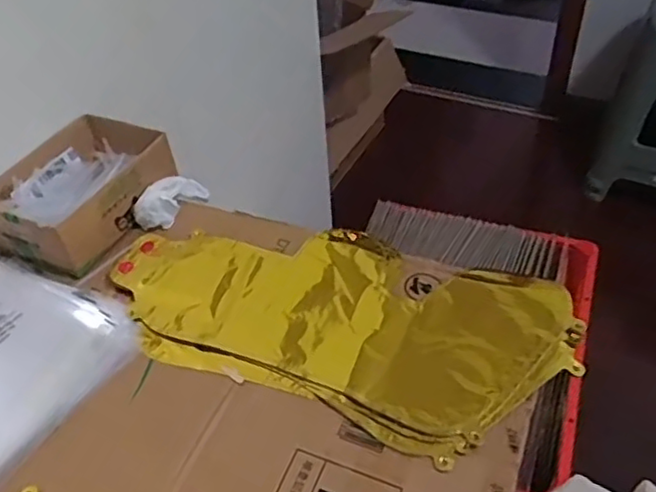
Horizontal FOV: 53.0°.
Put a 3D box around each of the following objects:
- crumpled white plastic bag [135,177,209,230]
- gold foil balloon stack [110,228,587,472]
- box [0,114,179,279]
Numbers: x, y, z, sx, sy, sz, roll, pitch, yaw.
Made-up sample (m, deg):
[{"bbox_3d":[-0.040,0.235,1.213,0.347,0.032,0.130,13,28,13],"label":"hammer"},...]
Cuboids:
[{"bbox_3d":[-0.172,-0.058,0.753,0.043,0.043,0.107,15,33,20],"label":"crumpled white plastic bag"},{"bbox_3d":[0.006,0.060,0.630,0.428,0.018,0.215,16,47,16],"label":"gold foil balloon stack"},{"bbox_3d":[-0.285,-0.064,0.746,0.156,0.066,0.197,20,50,24],"label":"box"}]

